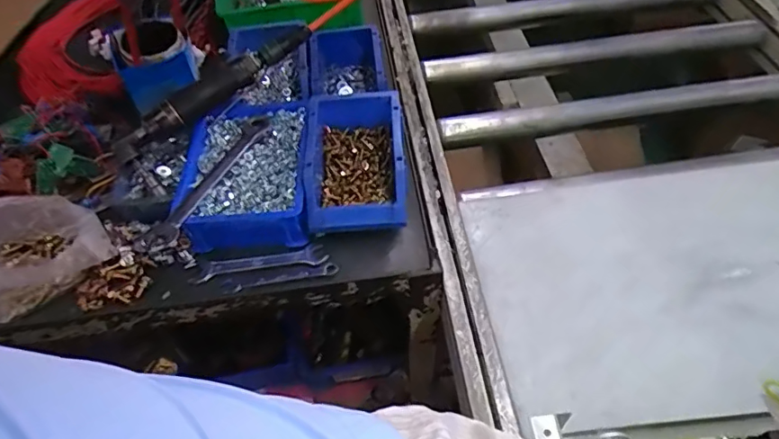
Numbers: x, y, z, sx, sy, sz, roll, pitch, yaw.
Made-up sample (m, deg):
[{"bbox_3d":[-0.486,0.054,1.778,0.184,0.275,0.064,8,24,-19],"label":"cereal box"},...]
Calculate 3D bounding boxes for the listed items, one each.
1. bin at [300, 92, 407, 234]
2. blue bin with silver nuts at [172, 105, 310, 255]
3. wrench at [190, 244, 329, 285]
[{"bbox_3d":[-0.042,-0.069,0.649,0.119,0.087,0.195,-4,51,1],"label":"bin"},{"bbox_3d":[-0.171,-0.056,0.639,0.147,0.066,0.192,-6,51,0],"label":"blue bin with silver nuts"},{"bbox_3d":[-0.148,0.049,0.597,0.149,0.009,0.027,-9,51,-3],"label":"wrench"}]

